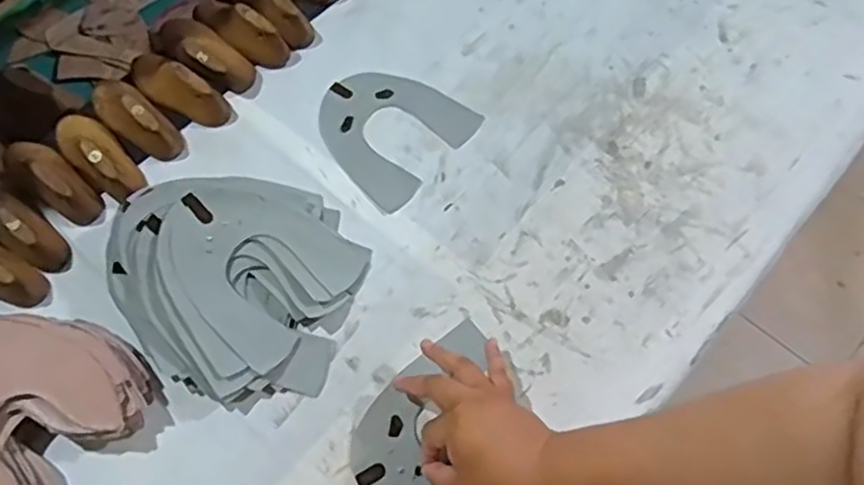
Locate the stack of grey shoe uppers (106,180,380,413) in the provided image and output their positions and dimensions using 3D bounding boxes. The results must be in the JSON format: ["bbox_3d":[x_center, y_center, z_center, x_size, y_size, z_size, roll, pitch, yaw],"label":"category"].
[{"bbox_3d":[-0.195,0.027,0.673,0.235,0.068,0.225,14,65,10],"label":"stack of grey shoe uppers"}]

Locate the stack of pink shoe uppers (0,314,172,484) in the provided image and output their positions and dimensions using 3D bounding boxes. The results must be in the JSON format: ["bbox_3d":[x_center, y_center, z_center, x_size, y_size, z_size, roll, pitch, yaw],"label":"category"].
[{"bbox_3d":[-0.367,0.146,0.627,0.197,0.063,0.197,-42,68,-16],"label":"stack of pink shoe uppers"}]

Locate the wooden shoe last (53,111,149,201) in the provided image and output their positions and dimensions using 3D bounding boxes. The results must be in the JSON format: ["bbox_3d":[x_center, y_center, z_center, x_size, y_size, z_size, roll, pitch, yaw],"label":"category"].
[{"bbox_3d":[-0.363,-0.098,0.754,0.052,0.053,0.147,-40,68,-15],"label":"wooden shoe last"}]

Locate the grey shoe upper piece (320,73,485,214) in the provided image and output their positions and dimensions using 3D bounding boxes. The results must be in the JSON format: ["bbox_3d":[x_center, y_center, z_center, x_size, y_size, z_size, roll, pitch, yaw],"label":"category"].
[{"bbox_3d":[-0.054,-0.129,0.776,0.163,0.005,0.148,37,71,19],"label":"grey shoe upper piece"}]

